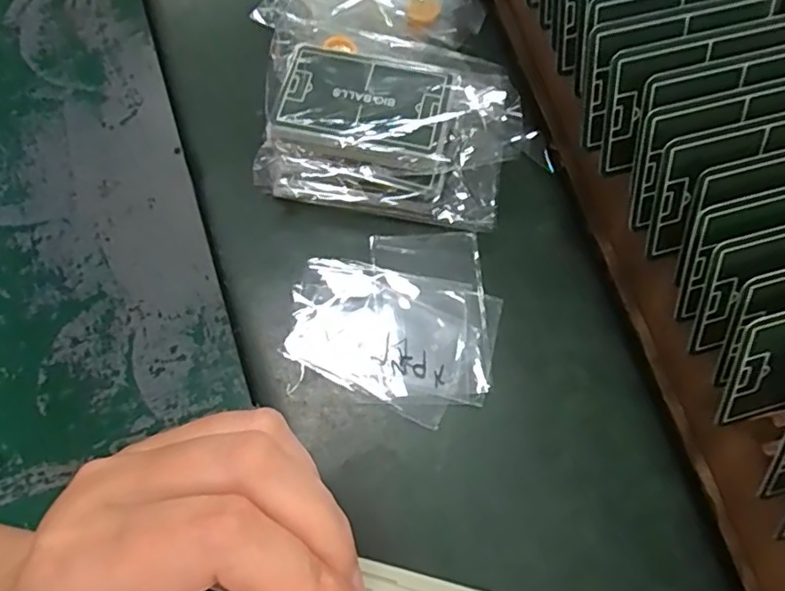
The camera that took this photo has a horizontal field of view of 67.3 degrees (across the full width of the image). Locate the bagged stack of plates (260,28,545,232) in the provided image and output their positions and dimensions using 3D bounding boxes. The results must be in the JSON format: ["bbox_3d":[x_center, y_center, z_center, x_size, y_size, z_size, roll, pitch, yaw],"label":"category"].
[{"bbox_3d":[0.000,-0.085,0.316,0.129,0.044,0.083,6,70,2],"label":"bagged stack of plates"}]

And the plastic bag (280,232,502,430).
[{"bbox_3d":[0.003,0.009,0.300,0.101,0.014,0.093,9,71,3],"label":"plastic bag"}]

